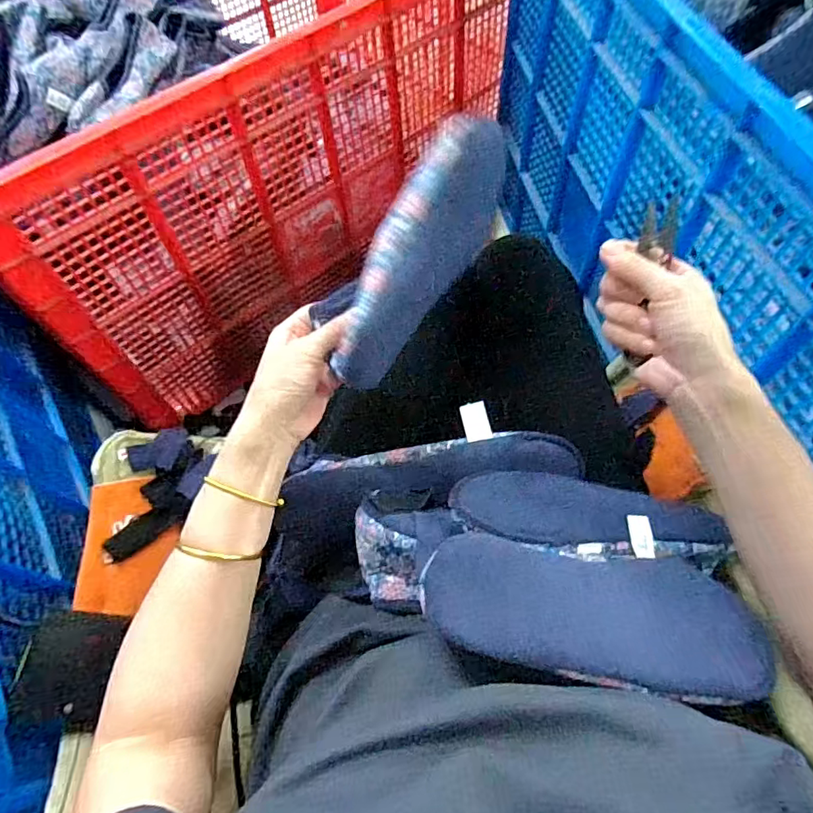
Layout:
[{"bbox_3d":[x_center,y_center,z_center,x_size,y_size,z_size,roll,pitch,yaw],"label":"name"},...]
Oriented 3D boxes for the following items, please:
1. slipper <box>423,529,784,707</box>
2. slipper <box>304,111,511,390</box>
[{"bbox_3d":[0.130,0.132,0.330,0.253,0.037,0.085,15,58,-18],"label":"slipper"},{"bbox_3d":[0.010,-0.120,0.413,0.054,0.085,0.232,25,71,17],"label":"slipper"}]

